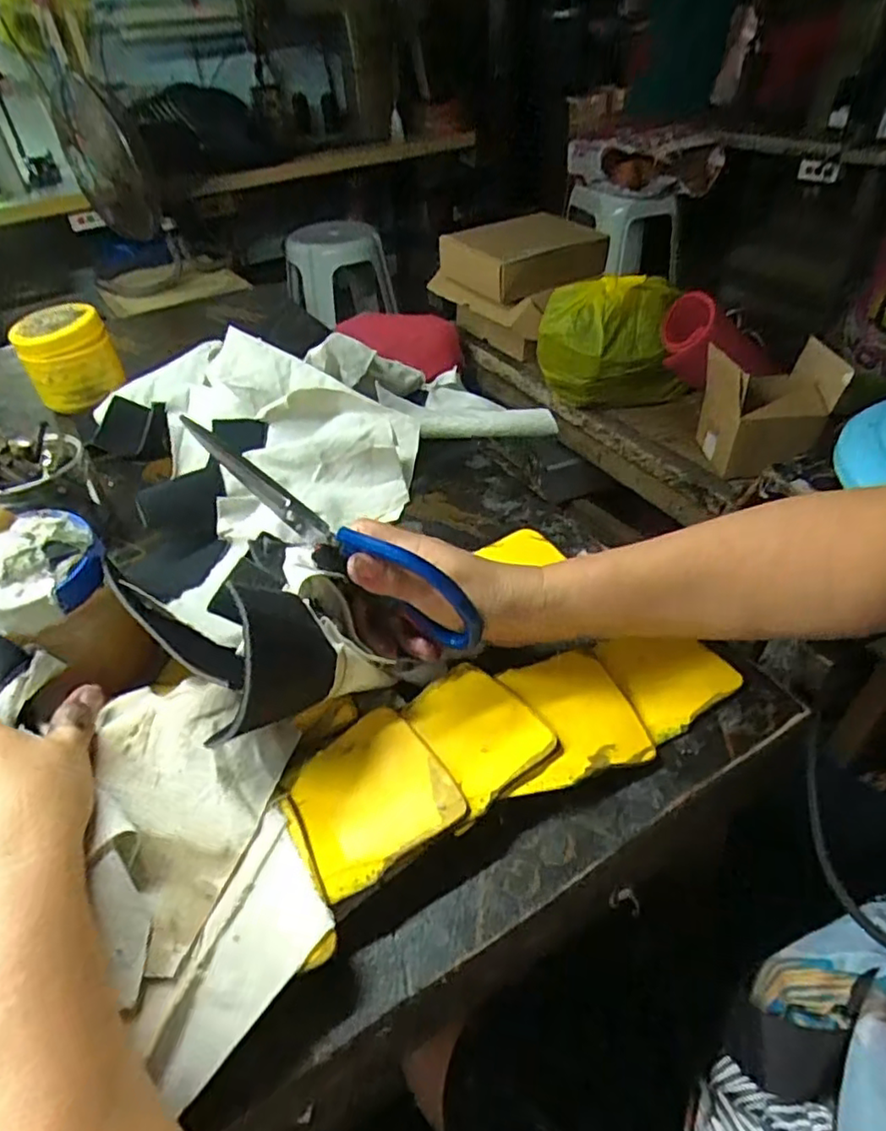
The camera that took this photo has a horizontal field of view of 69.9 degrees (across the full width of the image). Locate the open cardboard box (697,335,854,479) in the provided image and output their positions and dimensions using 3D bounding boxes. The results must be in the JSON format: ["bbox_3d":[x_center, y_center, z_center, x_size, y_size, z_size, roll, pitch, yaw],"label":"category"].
[{"bbox_3d":[0.491,-0.234,0.961,0.162,0.160,0.112,-9,43,-4],"label":"open cardboard box"}]

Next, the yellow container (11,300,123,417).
[{"bbox_3d":[-0.425,-0.235,0.729,0.093,0.101,0.080,-27,47,-22],"label":"yellow container"}]

